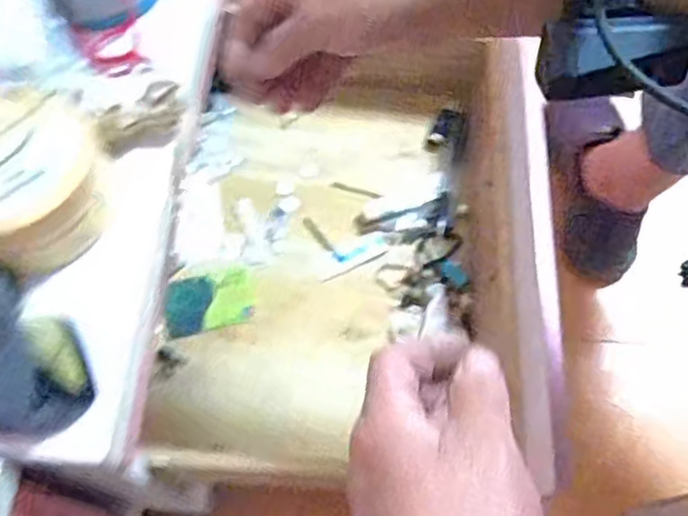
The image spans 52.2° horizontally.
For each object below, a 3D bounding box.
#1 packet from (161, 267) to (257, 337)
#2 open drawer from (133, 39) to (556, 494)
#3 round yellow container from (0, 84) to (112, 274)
[{"bbox_3d":[-0.122,0.037,0.622,0.076,0.006,0.049,-11,73,-15],"label":"packet"},{"bbox_3d":[0.003,-0.019,0.623,0.307,0.112,0.402,2,65,3],"label":"open drawer"},{"bbox_3d":[-0.178,-0.042,0.394,0.085,0.056,0.088,-1,65,2],"label":"round yellow container"}]

